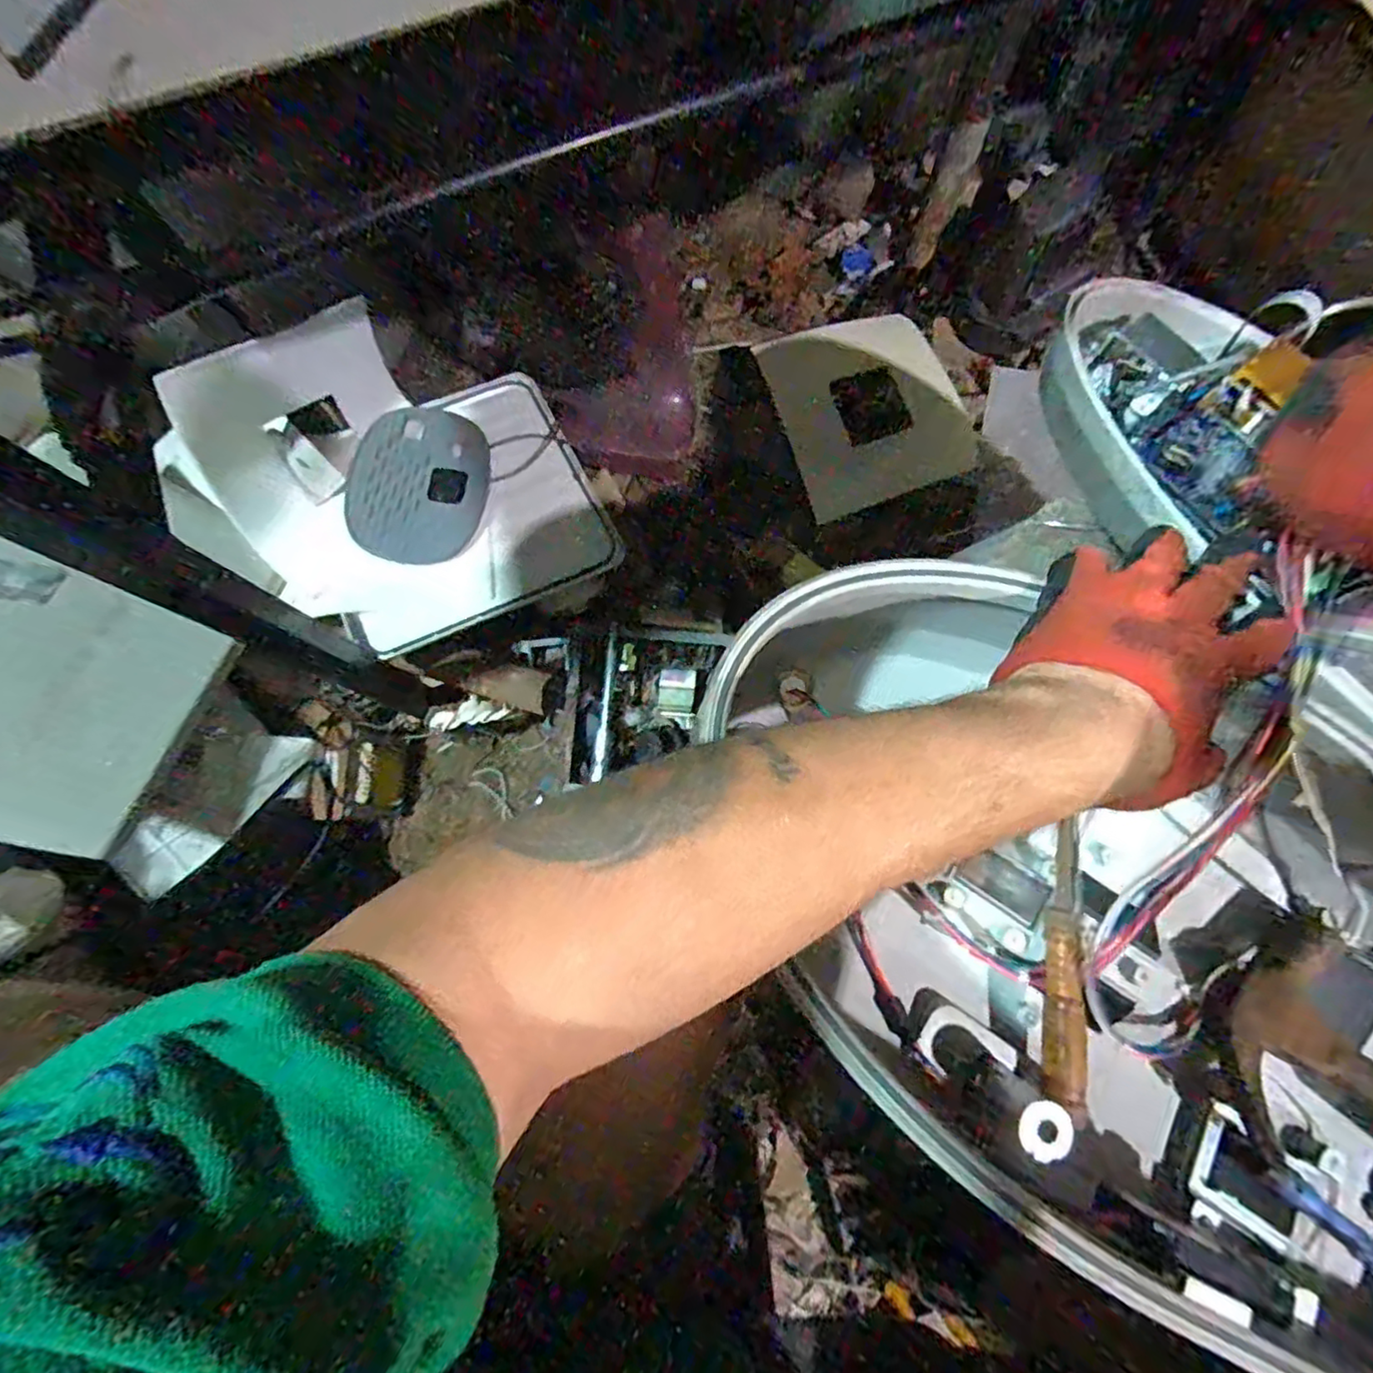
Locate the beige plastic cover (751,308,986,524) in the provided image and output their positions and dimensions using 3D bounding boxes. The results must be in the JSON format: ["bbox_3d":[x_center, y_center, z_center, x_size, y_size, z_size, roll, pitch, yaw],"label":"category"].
[{"bbox_3d":[0.253,-0.384,0.915,0.235,0.095,0.258,-25,78,-4],"label":"beige plastic cover"}]

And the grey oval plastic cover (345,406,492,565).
[{"bbox_3d":[-0.311,-0.238,0.769,0.149,0.012,0.191,2,78,-12],"label":"grey oval plastic cover"}]

